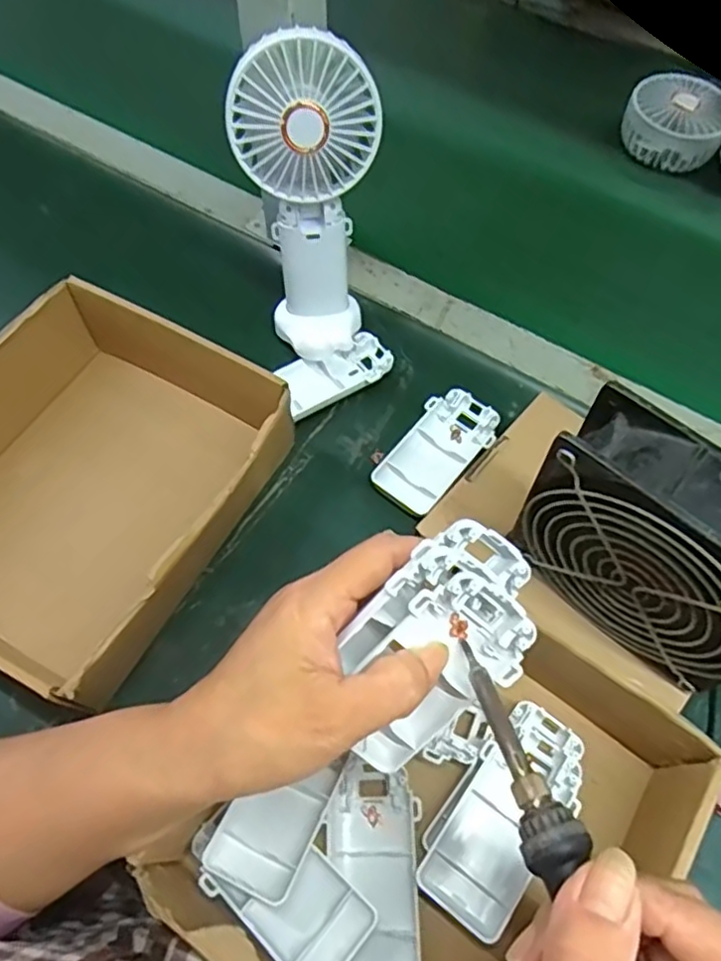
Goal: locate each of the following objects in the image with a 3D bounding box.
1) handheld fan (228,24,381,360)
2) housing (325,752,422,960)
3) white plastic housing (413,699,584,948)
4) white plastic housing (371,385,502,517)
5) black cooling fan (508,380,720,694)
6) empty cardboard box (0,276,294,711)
[{"bbox_3d":[-0.030,-0.163,0.418,0.085,0.183,0.085,-8,65,-5],"label":"handheld fan"},{"bbox_3d":[0.006,0.194,0.331,0.046,0.015,0.095,2,64,0],"label":"housing"},{"bbox_3d":[0.076,0.171,0.338,0.047,0.024,0.109,35,69,15],"label":"white plastic housing"},{"bbox_3d":[0.052,-0.021,0.446,0.047,0.014,0.093,35,69,15],"label":"white plastic housing"},{"bbox_3d":[0.134,0.031,0.299,0.116,0.109,0.046,39,70,16],"label":"black cooling fan"},{"bbox_3d":[-0.168,0.003,0.402,0.188,0.080,0.206,28,67,12],"label":"empty cardboard box"}]

